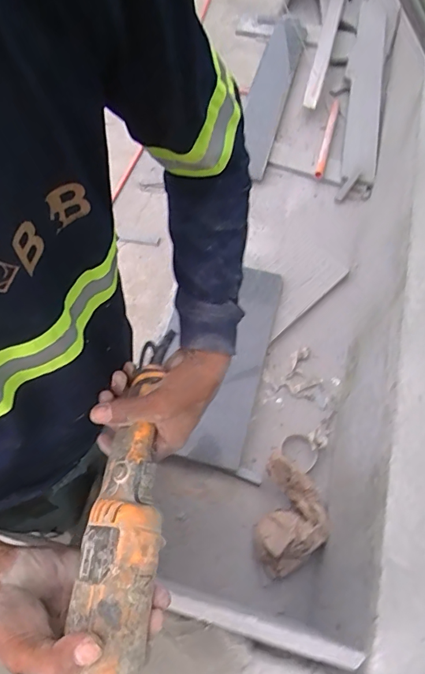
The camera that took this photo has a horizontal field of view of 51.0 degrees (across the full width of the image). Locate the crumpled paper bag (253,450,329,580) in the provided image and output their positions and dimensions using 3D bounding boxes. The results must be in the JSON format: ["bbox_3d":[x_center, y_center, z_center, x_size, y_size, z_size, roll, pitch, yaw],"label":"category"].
[{"bbox_3d":[0.151,0.341,0.848,0.124,0.113,0.211,11,62,5],"label":"crumpled paper bag"}]

